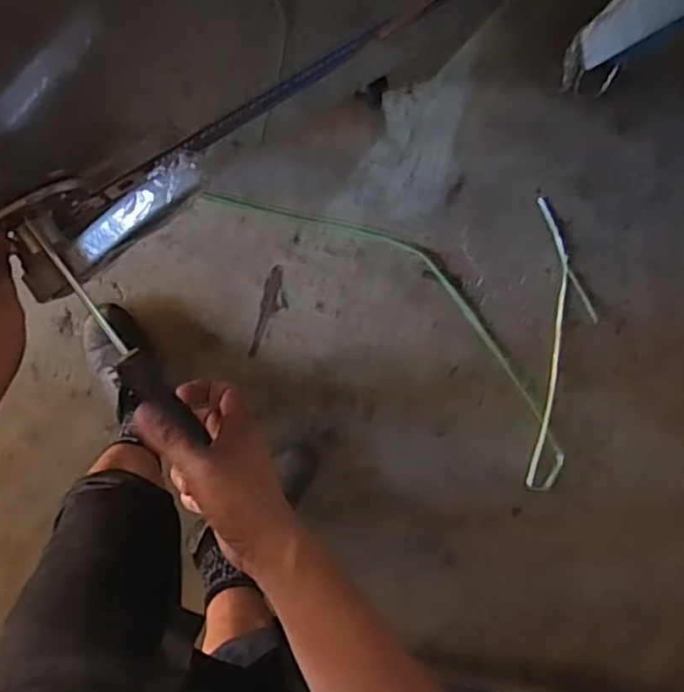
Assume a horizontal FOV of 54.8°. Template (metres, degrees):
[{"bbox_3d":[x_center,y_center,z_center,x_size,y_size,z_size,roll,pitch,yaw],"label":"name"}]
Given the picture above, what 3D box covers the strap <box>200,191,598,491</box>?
[{"bbox_3d":[0.239,-0.155,1.382,0.931,0.019,0.469,42,85,-9],"label":"strap"}]

